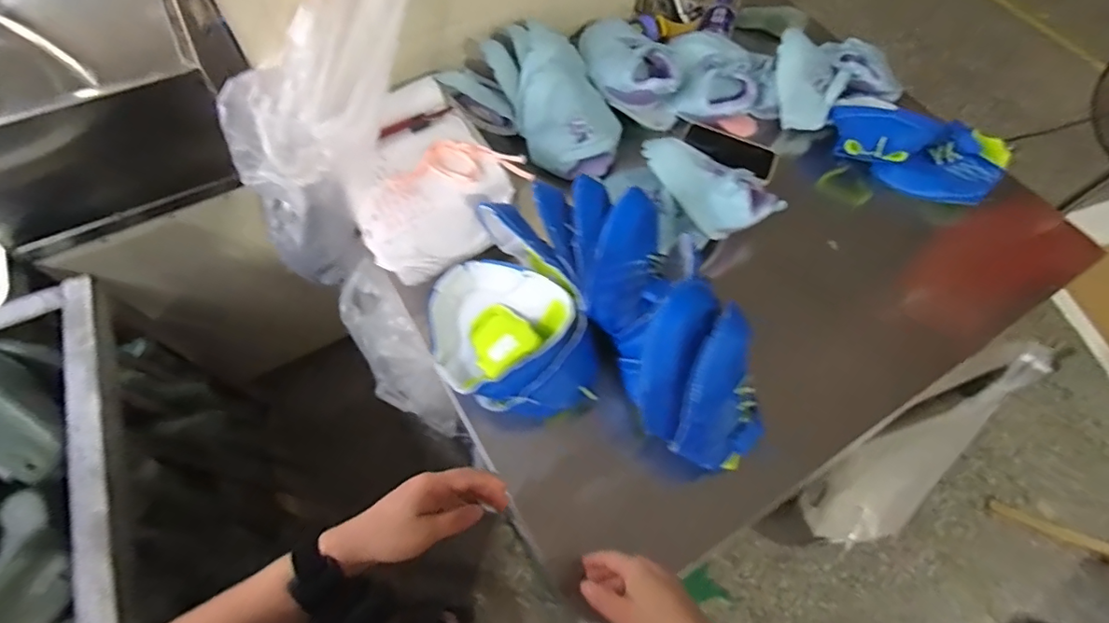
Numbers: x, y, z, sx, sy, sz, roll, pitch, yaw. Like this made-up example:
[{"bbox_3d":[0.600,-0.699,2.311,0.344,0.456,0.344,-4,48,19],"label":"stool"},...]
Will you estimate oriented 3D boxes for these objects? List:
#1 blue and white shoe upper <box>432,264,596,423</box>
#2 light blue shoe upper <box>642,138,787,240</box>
[{"bbox_3d":[-0.061,0.036,0.653,0.237,0.065,0.159,22,65,9],"label":"blue and white shoe upper"},{"bbox_3d":[0.227,-0.180,0.769,0.214,0.062,0.119,18,65,7],"label":"light blue shoe upper"}]

